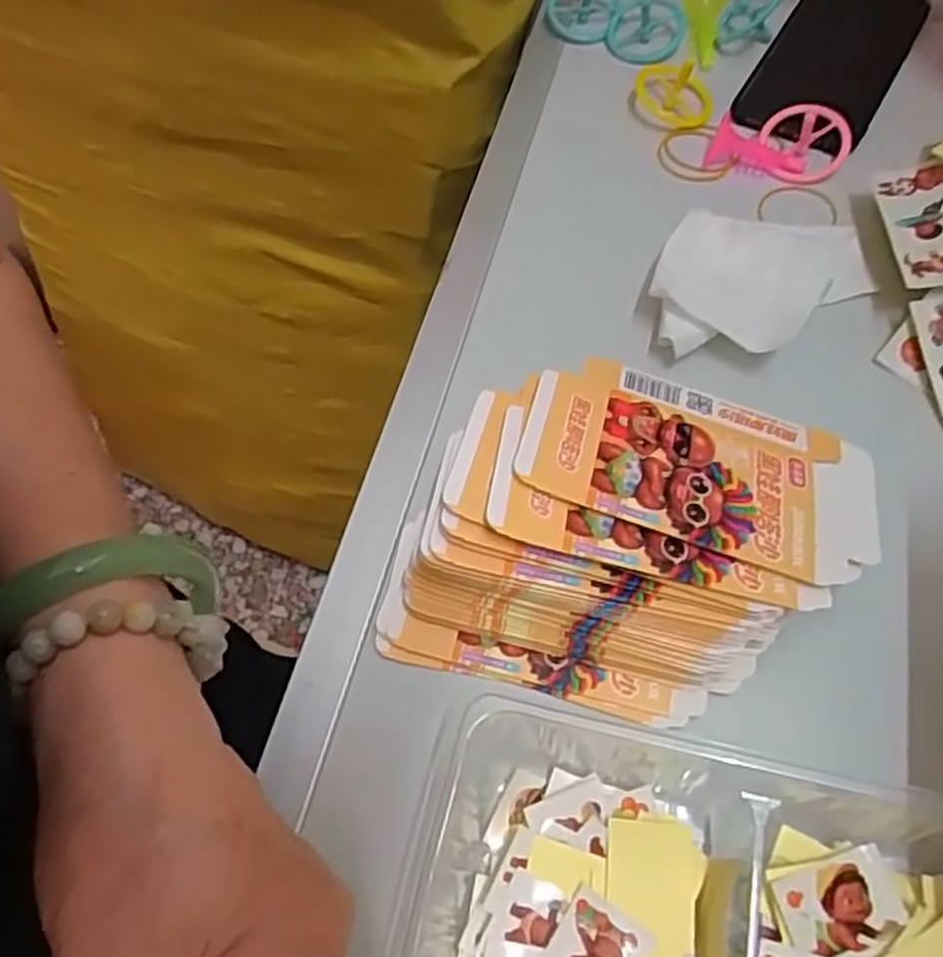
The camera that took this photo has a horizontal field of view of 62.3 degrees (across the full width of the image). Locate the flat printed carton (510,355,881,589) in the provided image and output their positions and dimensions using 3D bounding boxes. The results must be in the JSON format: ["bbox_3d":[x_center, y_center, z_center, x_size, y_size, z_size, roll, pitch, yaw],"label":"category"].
[{"bbox_3d":[0.094,-0.006,0.314,0.144,0.005,0.080,19,52,-1],"label":"flat printed carton"}]

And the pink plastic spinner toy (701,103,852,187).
[{"bbox_3d":[0.177,-0.193,0.448,0.075,0.024,0.039,16,64,12],"label":"pink plastic spinner toy"}]

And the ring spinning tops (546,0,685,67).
[{"bbox_3d":[0.093,-0.301,0.516,0.093,0.026,0.044,25,66,16],"label":"ring spinning tops"}]

